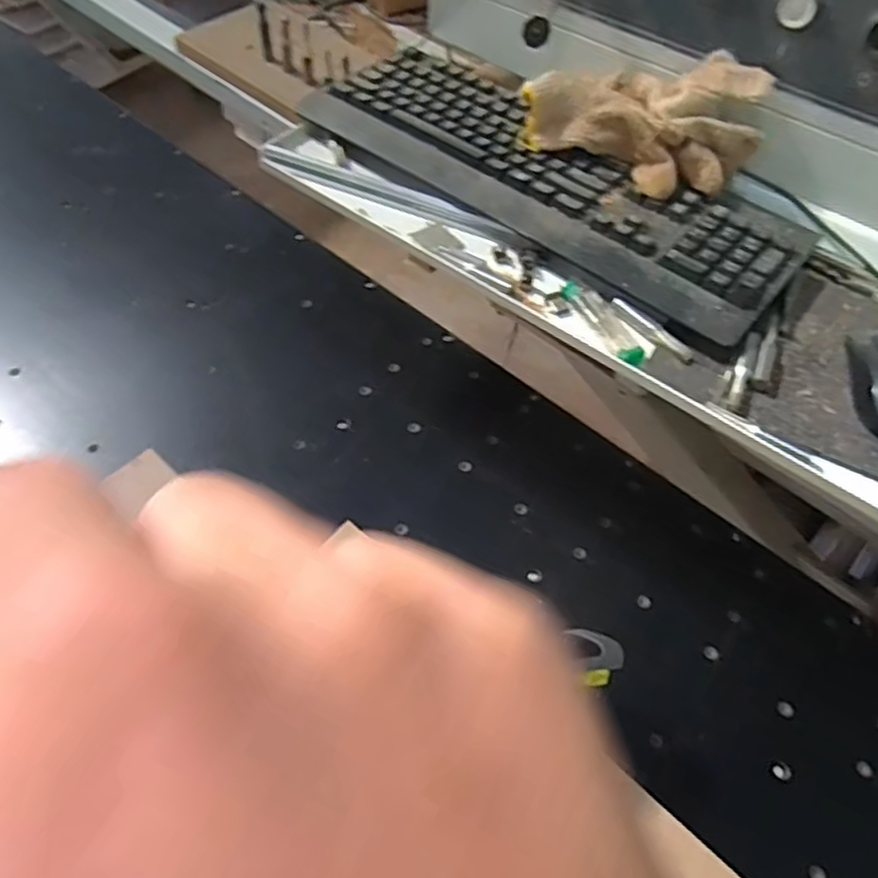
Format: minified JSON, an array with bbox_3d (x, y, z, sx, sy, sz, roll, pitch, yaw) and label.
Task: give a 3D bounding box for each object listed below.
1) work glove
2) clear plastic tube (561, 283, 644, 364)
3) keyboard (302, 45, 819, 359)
[{"bbox_3d":[0.170,-0.271,0.572,0.182,0.076,0.098,30,58,16],"label":"work glove"},{"bbox_3d":[0.124,-0.088,0.515,0.020,0.009,0.085,-21,60,-18],"label":"clear plastic tube"},{"bbox_3d":[0.091,-0.227,0.596,0.435,0.032,0.161,35,60,18],"label":"keyboard"}]

